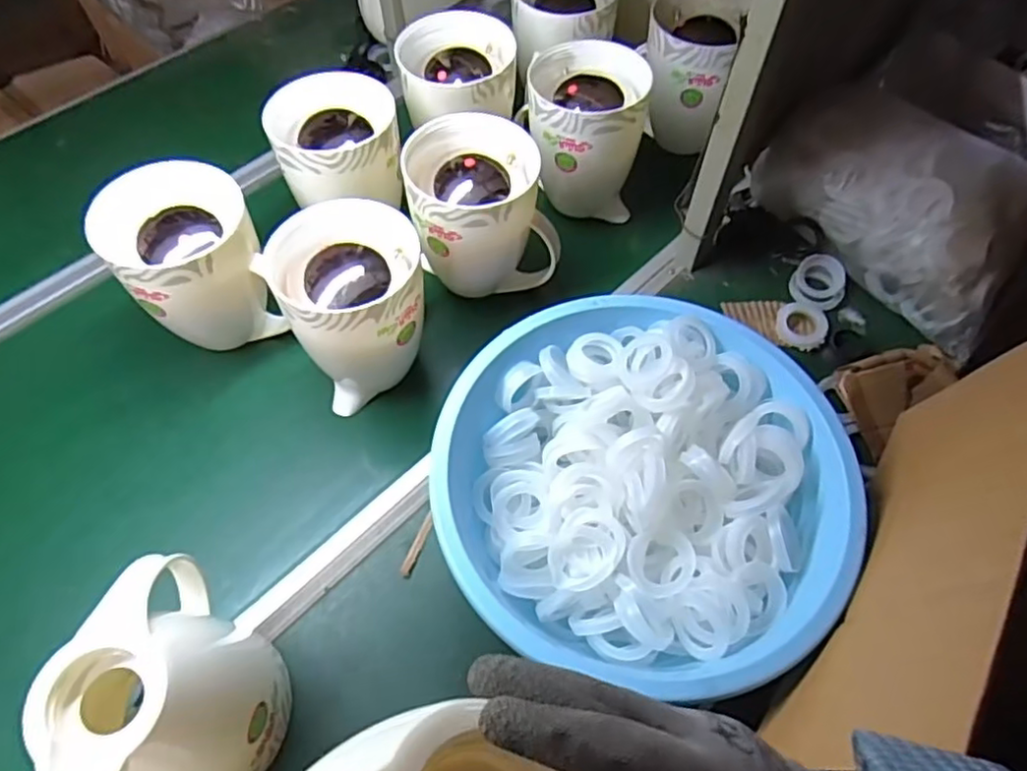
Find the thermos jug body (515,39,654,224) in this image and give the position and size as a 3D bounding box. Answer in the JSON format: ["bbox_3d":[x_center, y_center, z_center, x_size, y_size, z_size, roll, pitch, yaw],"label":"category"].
[{"bbox_3d":[0.091,-0.330,0.858,0.148,0.176,0.157,-3,59,-2],"label":"thermos jug body"}]

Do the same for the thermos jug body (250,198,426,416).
[{"bbox_3d":[-0.165,-0.079,0.717,0.156,0.191,0.154,-22,61,-13],"label":"thermos jug body"}]

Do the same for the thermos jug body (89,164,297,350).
[{"bbox_3d":[-0.351,-0.124,0.728,0.133,0.210,0.125,0,59,0],"label":"thermos jug body"}]

